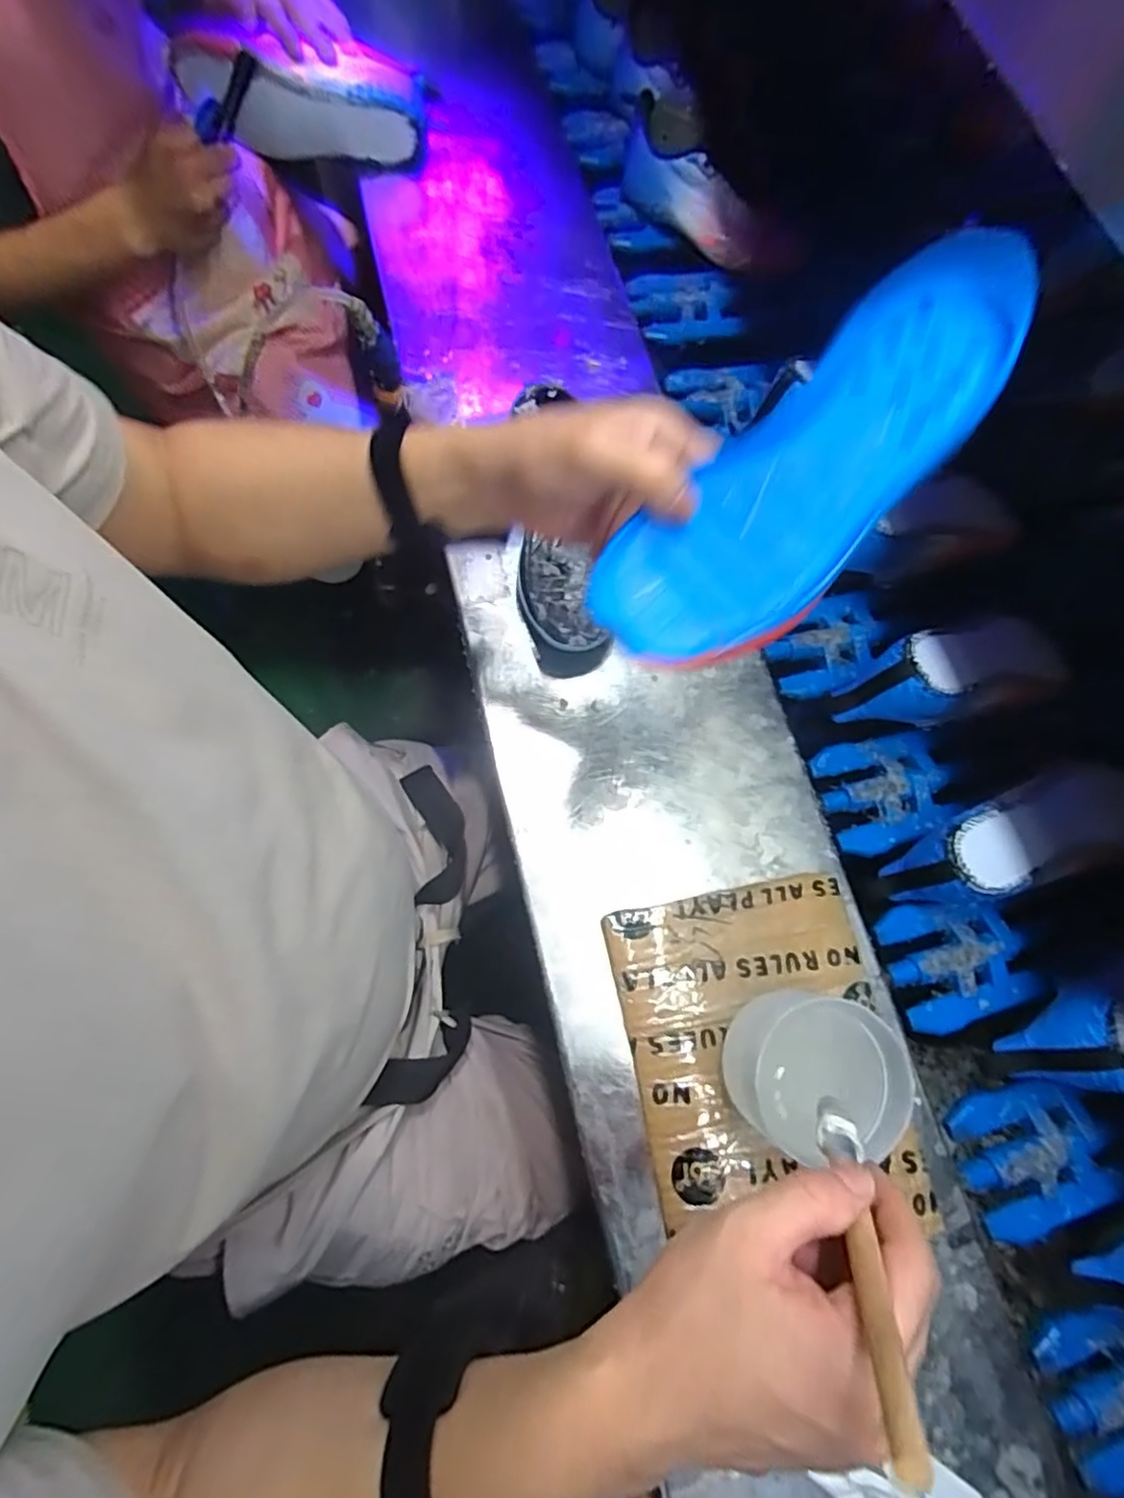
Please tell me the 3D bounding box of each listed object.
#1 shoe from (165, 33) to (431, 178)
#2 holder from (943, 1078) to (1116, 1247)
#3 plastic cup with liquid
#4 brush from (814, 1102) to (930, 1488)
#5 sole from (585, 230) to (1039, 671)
[{"bbox_3d":[-0.250,-0.635,0.643,0.221,0.081,0.080,-5,69,-17],"label":"shoe"},{"bbox_3d":[0.347,0.301,0.471,0.115,0.026,0.093,-7,70,-2],"label":"holder"},{"bbox_3d":[0.157,0.205,0.402,0.094,0.061,0.092,0,70,0],"label":"plastic cup with liquid"},{"bbox_3d":[0.116,0.190,0.252,0.015,0.177,0.012,39,100,13],"label":"brush"},{"bbox_3d":[0.121,-0.134,0.312,0.244,0.030,0.083,-45,75,5],"label":"sole"}]

